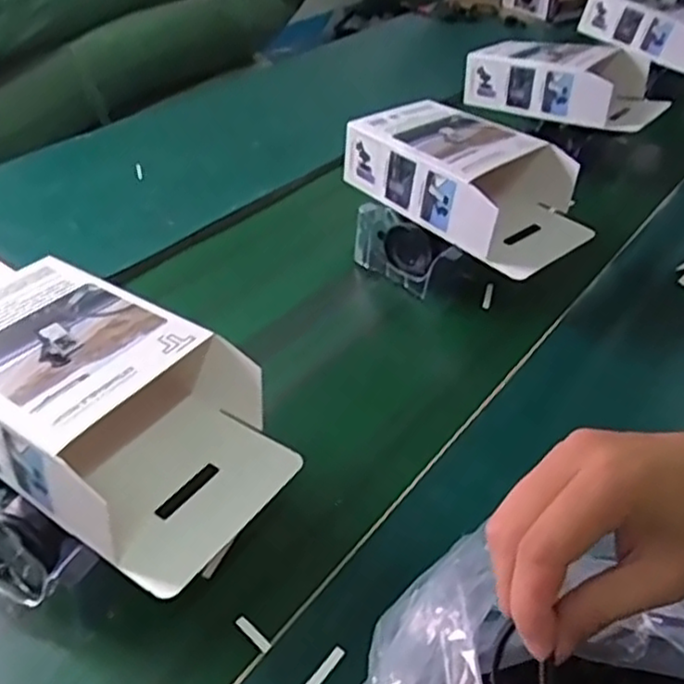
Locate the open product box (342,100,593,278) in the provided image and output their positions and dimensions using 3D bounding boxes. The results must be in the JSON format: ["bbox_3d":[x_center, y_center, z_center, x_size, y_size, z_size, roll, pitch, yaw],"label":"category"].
[{"bbox_3d":[0.141,-0.180,0.802,0.147,0.086,0.251,-27,47,-32],"label":"open product box"}]

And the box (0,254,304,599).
[{"bbox_3d":[-0.162,0.041,0.490,0.244,0.072,0.137,24,43,25],"label":"box"}]

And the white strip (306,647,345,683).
[{"bbox_3d":[-0.015,0.202,0.438,0.007,0.004,0.045,29,45,28],"label":"white strip"}]

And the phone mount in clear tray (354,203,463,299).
[{"bbox_3d":[0.069,-0.102,0.809,0.126,0.068,0.038,34,27,30],"label":"phone mount in clear tray"}]

